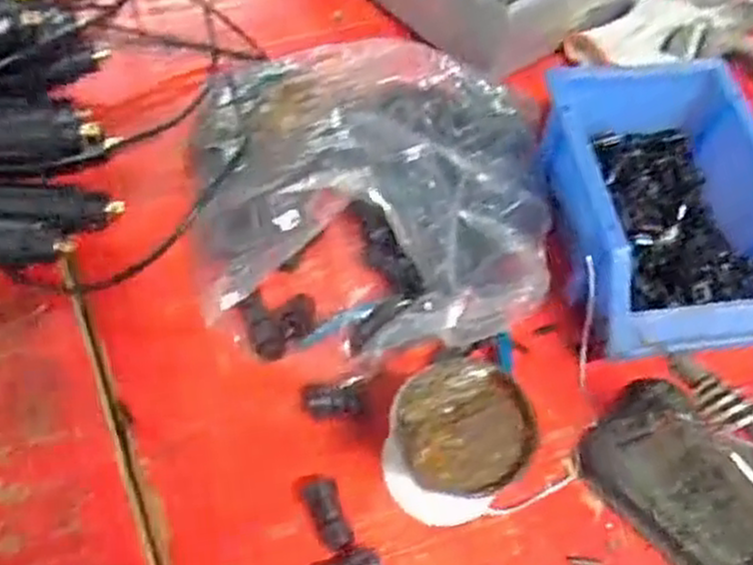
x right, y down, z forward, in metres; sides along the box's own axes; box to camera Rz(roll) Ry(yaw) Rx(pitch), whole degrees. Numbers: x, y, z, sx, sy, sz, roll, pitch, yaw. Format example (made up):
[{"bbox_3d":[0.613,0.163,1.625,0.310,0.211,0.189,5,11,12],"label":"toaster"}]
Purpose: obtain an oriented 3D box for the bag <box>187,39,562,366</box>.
[{"bbox_3d":[-0.003,-0.071,0.464,0.221,0.099,0.223,-4,60,-7],"label":"bag"}]

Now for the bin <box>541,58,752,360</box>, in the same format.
[{"bbox_3d":[0.174,-0.041,0.465,0.124,0.078,0.176,-8,60,-9],"label":"bin"}]

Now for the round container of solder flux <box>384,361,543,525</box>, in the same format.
[{"bbox_3d":[0.040,0.082,0.388,0.067,0.070,0.063,2,59,-3],"label":"round container of solder flux"}]

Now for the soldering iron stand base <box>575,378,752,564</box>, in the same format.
[{"bbox_3d":[0.172,0.112,0.411,0.075,0.018,0.119,-39,69,-24],"label":"soldering iron stand base"}]

